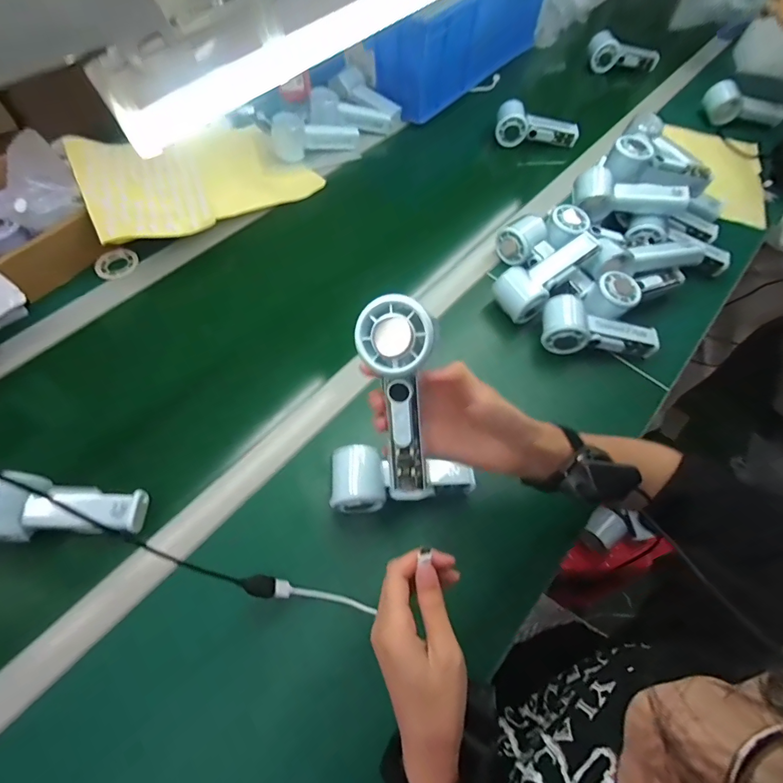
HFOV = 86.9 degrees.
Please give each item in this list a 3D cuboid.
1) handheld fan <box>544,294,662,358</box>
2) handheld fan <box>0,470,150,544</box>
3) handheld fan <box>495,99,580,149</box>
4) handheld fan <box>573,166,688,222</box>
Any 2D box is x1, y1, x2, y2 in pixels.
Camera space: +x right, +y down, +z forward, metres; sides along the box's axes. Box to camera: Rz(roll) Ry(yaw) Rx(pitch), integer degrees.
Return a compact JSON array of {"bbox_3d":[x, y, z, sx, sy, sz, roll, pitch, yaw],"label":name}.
[{"bbox_3d":[0.275,-0.076,0.541,0.152,0.046,0.059,13,62,5],"label":"handheld fan"},{"bbox_3d":[-0.328,0.116,0.411,0.139,0.047,0.066,2,62,-1],"label":"handheld fan"},{"bbox_3d":[0.271,-0.491,0.770,0.154,0.056,0.056,18,63,8],"label":"handheld fan"},{"bbox_3d":[0.359,-0.289,0.618,0.167,0.059,0.047,18,63,8],"label":"handheld fan"}]

